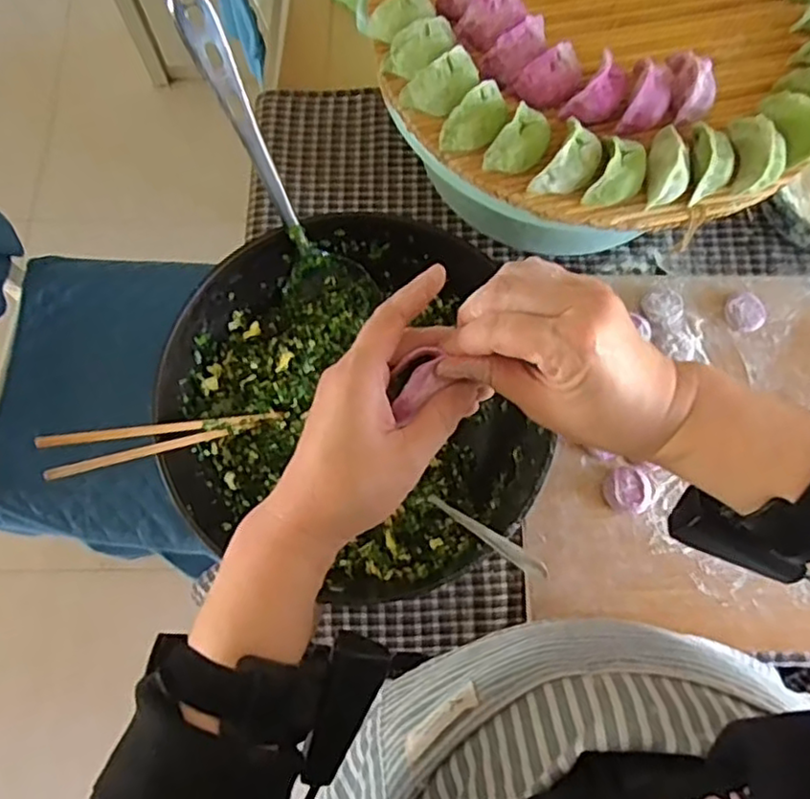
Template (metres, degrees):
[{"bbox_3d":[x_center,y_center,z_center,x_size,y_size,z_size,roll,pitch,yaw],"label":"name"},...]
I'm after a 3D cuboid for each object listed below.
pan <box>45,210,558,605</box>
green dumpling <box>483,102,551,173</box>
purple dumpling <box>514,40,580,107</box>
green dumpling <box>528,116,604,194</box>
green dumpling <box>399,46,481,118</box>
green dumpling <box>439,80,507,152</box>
[{"bbox_3d":[-0.040,0.004,0.590,0.325,0.081,0.319,26,75,7],"label":"pan"},{"bbox_3d":[0.088,-0.194,0.509,0.034,0.027,0.050,40,77,10],"label":"green dumpling"},{"bbox_3d":[0.114,-0.251,0.524,0.048,0.025,0.033,-27,75,-8],"label":"purple dumpling"},{"bbox_3d":[0.124,-0.174,0.500,0.036,0.026,0.051,35,76,9],"label":"green dumpling"},{"bbox_3d":[0.028,-0.246,0.525,0.057,0.027,0.035,-22,75,-7],"label":"green dumpling"},{"bbox_3d":[0.055,-0.214,0.515,0.053,0.028,0.032,-41,78,-12],"label":"green dumpling"}]

